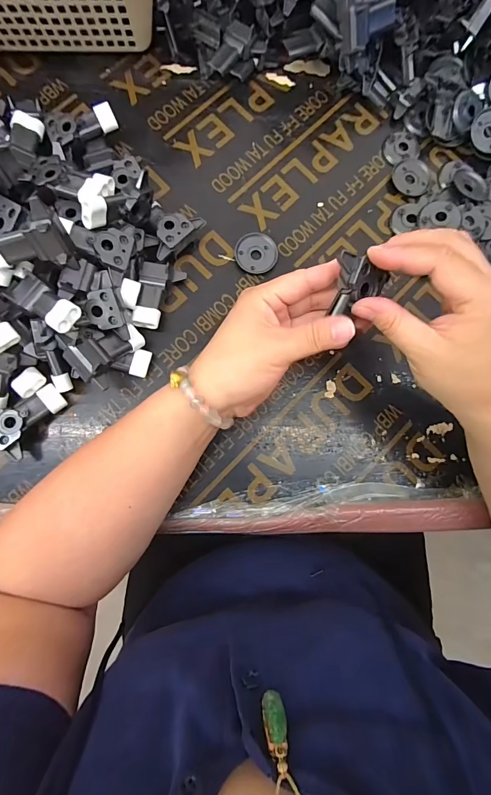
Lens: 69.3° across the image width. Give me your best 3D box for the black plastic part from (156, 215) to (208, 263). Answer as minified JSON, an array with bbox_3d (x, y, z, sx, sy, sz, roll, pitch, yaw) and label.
[{"bbox_3d":[-0.070,-0.162,0.351,0.032,0.019,0.058,44,82,3],"label":"black plastic part"}]

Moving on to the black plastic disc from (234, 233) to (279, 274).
[{"bbox_3d":[0.012,-0.149,0.367,0.043,0.006,0.040,0,83,-3],"label":"black plastic disc"}]

